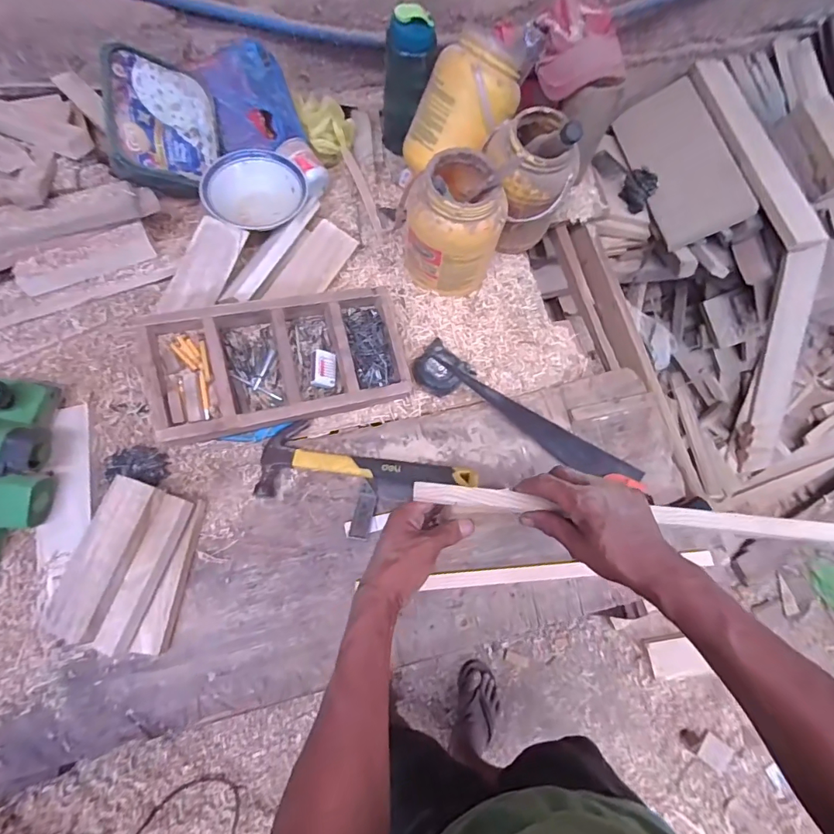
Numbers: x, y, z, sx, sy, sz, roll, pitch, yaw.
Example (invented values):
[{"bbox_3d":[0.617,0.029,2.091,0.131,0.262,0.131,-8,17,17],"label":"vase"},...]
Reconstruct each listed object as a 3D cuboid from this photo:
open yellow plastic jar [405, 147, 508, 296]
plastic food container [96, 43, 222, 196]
[{"bbox_3d":[0.067,-0.318,0.760,0.143,0.210,0.155,1,66,-2],"label":"open yellow plastic jar"},{"bbox_3d":[-0.427,-0.479,0.751,0.163,0.062,0.207,-5,91,-43],"label":"plastic food container"}]

